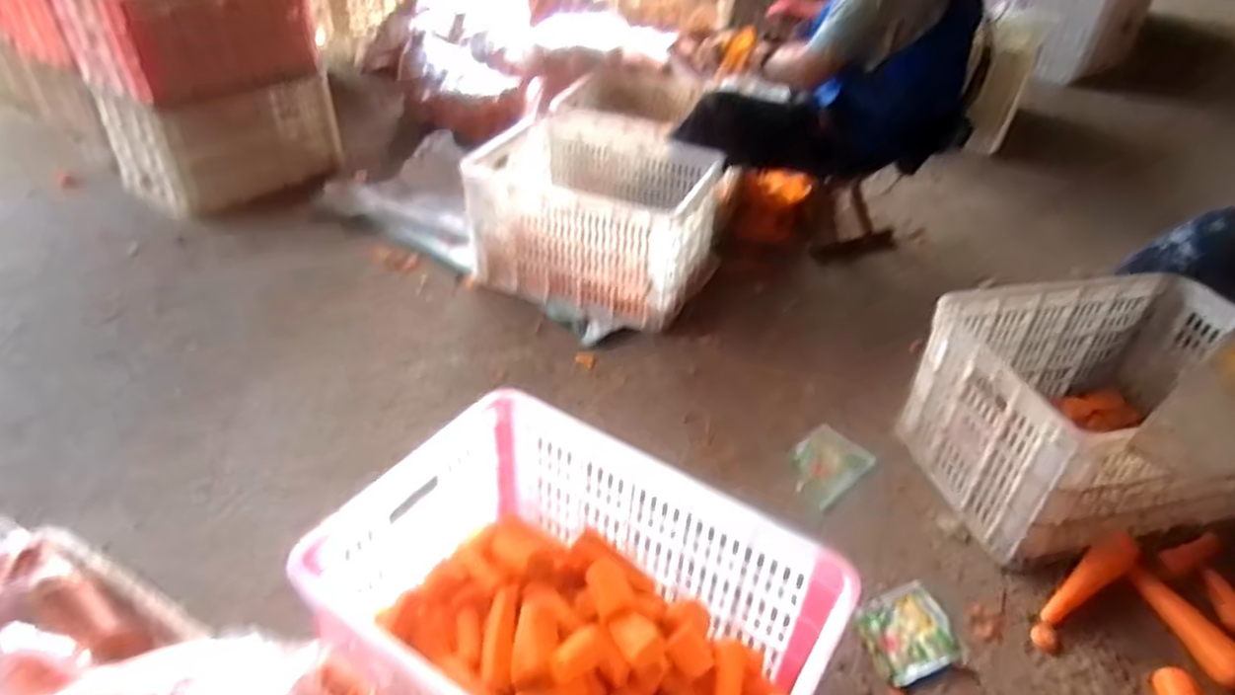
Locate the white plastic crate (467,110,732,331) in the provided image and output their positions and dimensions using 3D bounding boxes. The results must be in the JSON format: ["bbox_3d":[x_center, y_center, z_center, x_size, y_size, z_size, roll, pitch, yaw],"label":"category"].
[{"bbox_3d":[-0.057,-0.295,1.688,0.525,0.288,0.429,16,39,15],"label":"white plastic crate"}]

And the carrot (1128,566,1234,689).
[{"bbox_3d":[0.804,0.390,1.024,0.051,0.052,0.175,-17,54,-25],"label":"carrot"}]

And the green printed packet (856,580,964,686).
[{"bbox_3d":[0.417,0.406,1.041,0.140,0.017,0.124,-10,39,-18],"label":"green printed packet"}]

